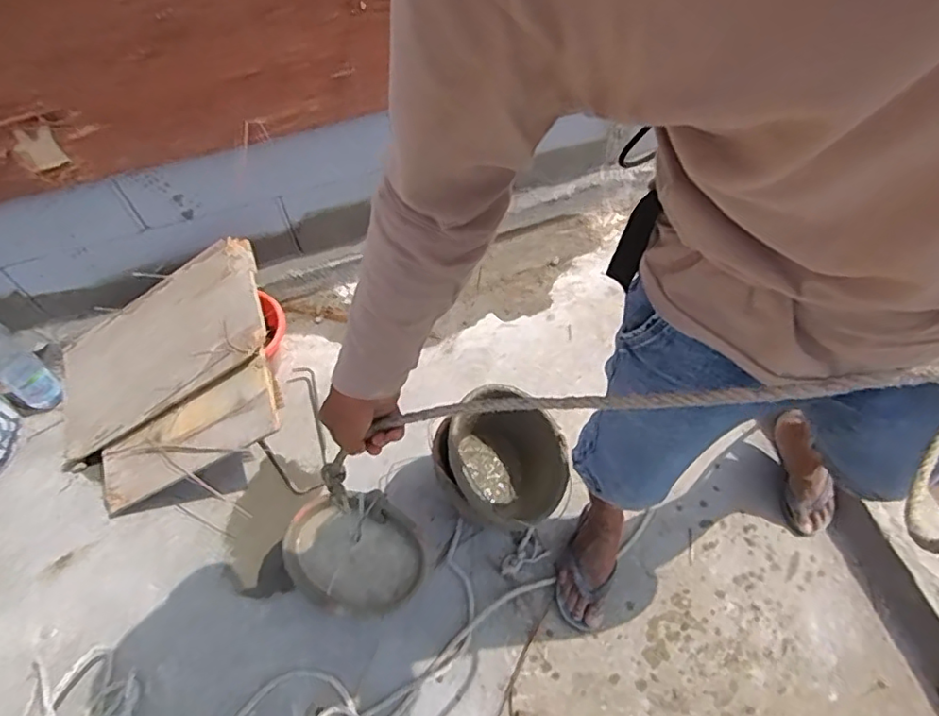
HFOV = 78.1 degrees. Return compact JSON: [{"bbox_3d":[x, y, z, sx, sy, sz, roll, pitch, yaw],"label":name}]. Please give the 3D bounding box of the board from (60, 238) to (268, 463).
[{"bbox_3d":[-0.687,-0.024,1.253,0.567,0.032,0.291,-29,65,14],"label":"board"}]

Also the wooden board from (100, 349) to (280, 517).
[{"bbox_3d":[-0.581,0.164,1.184,0.453,0.022,0.150,-29,72,12],"label":"wooden board"}]

